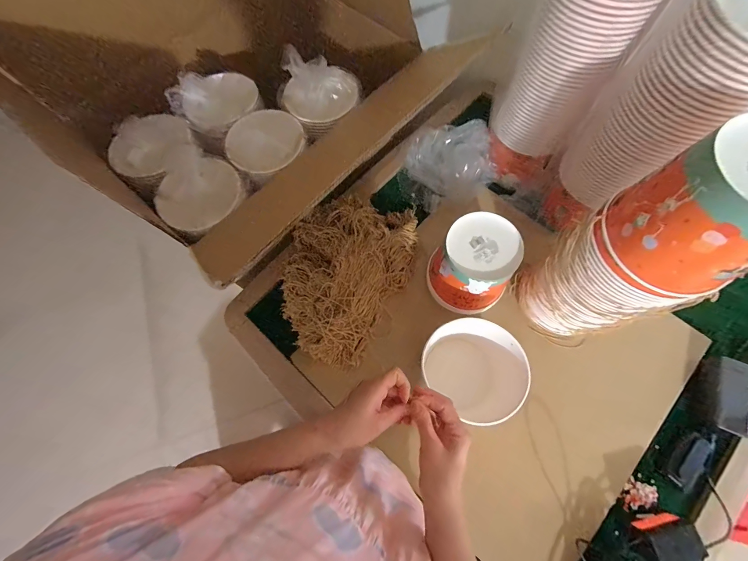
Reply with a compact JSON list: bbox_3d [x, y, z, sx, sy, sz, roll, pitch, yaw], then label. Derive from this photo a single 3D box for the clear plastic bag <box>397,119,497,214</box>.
[{"bbox_3d":[0.163,-0.269,0.734,0.201,0.115,0.184,-37,74,-10],"label":"clear plastic bag"}]

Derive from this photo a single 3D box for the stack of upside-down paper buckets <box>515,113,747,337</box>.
[{"bbox_3d":[0.378,-0.026,0.474,0.151,0.399,0.151,-25,72,-7],"label":"stack of upside-down paper buckets"}]

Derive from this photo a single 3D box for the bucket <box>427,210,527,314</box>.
[{"bbox_3d":[0.182,-0.028,0.606,0.135,0.142,0.140,-1,71,2],"label":"bucket"}]

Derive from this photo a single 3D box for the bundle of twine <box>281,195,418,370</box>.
[{"bbox_3d":[-0.062,-0.017,0.673,0.259,0.053,0.364,18,72,8],"label":"bundle of twine"}]

